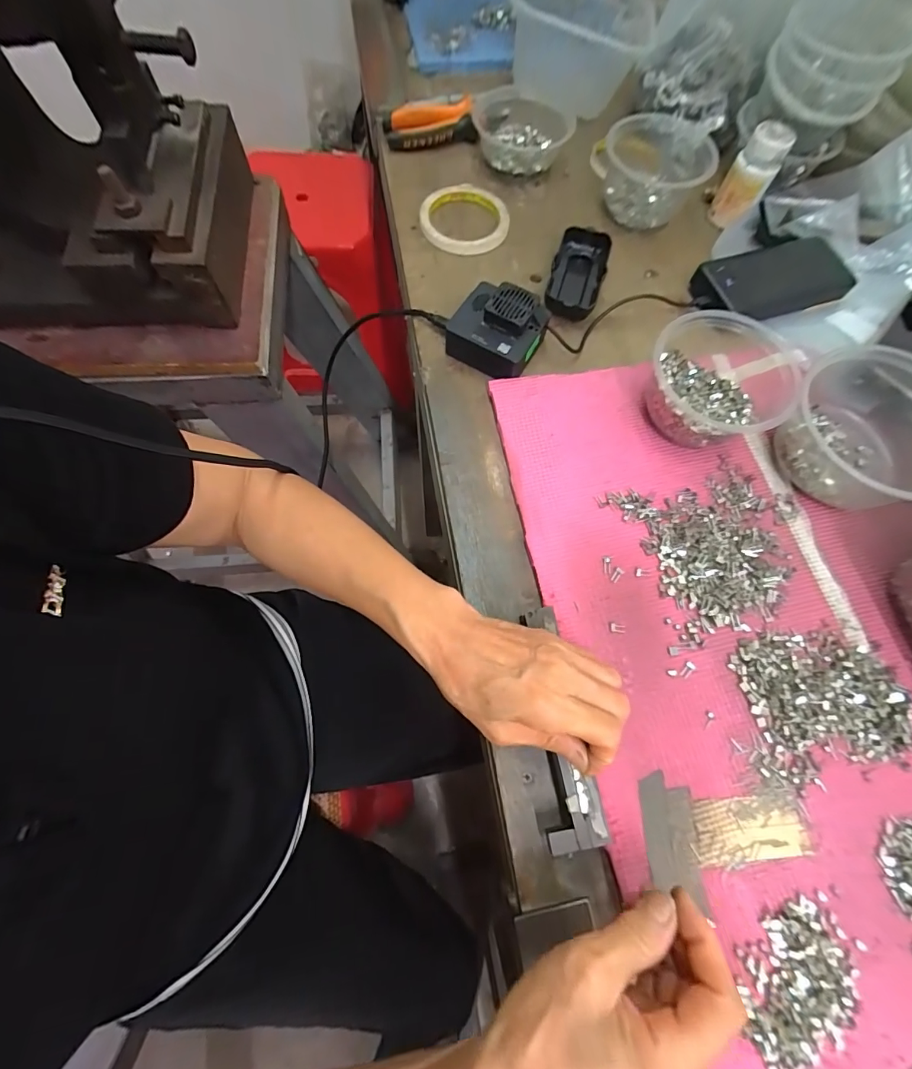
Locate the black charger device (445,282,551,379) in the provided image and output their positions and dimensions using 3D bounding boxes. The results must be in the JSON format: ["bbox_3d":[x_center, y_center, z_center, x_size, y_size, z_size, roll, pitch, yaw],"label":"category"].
[{"bbox_3d":[0.038,-0.191,0.415,0.084,0.043,0.074,34,74,12],"label":"black charger device"}]

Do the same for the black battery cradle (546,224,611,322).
[{"bbox_3d":[0.124,-0.266,0.450,0.052,0.026,0.104,14,71,5],"label":"black battery cradle"}]

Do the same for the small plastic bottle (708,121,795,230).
[{"bbox_3d":[0.317,-0.388,0.473,0.045,0.073,0.044,27,73,9],"label":"small plastic bottle"}]

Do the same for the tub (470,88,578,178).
[{"bbox_3d":[0.080,-0.473,0.520,0.115,0.043,0.099,1,71,1],"label":"tub"}]

